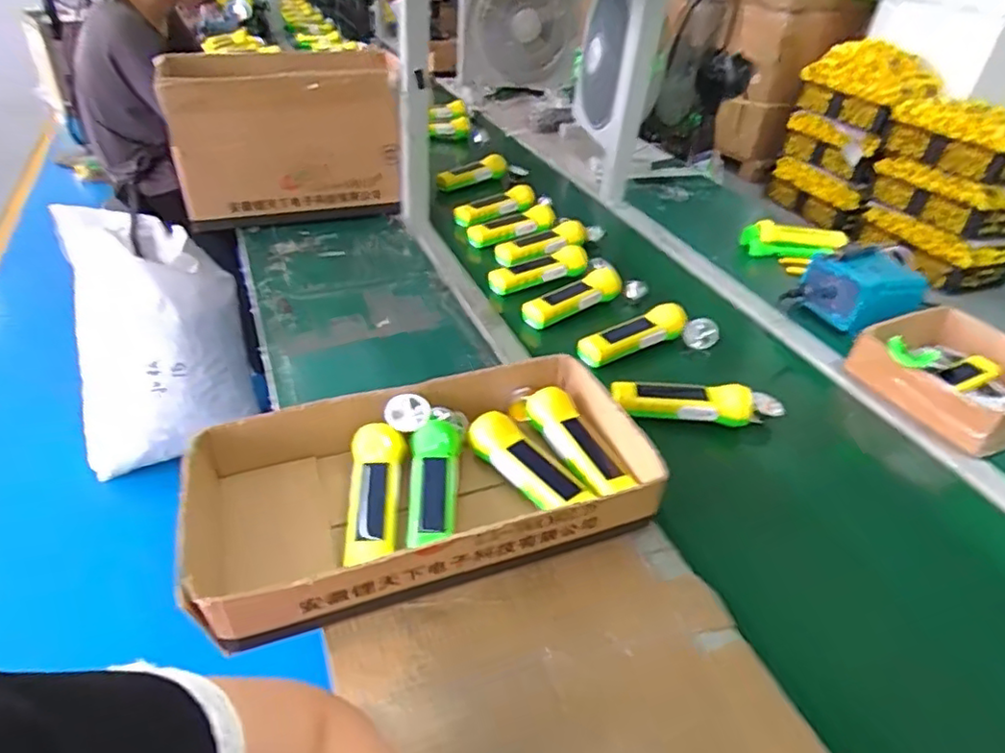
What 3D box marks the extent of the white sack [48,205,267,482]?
[{"bbox_3d":[-0.838,-0.102,1.525,0.383,0.636,0.143,-8,6,-11],"label":"white sack"}]

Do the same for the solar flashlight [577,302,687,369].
[{"bbox_3d":[0.187,-0.062,0.903,0.180,0.038,0.051,-15,43,-25],"label":"solar flashlight"}]

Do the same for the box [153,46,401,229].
[{"bbox_3d":[-0.396,-0.442,1.148,0.375,0.256,0.213,-11,39,-21],"label":"box"}]

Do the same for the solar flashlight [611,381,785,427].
[{"bbox_3d":[0.246,0.031,0.788,0.213,0.043,0.051,5,36,0],"label":"solar flashlight"}]

